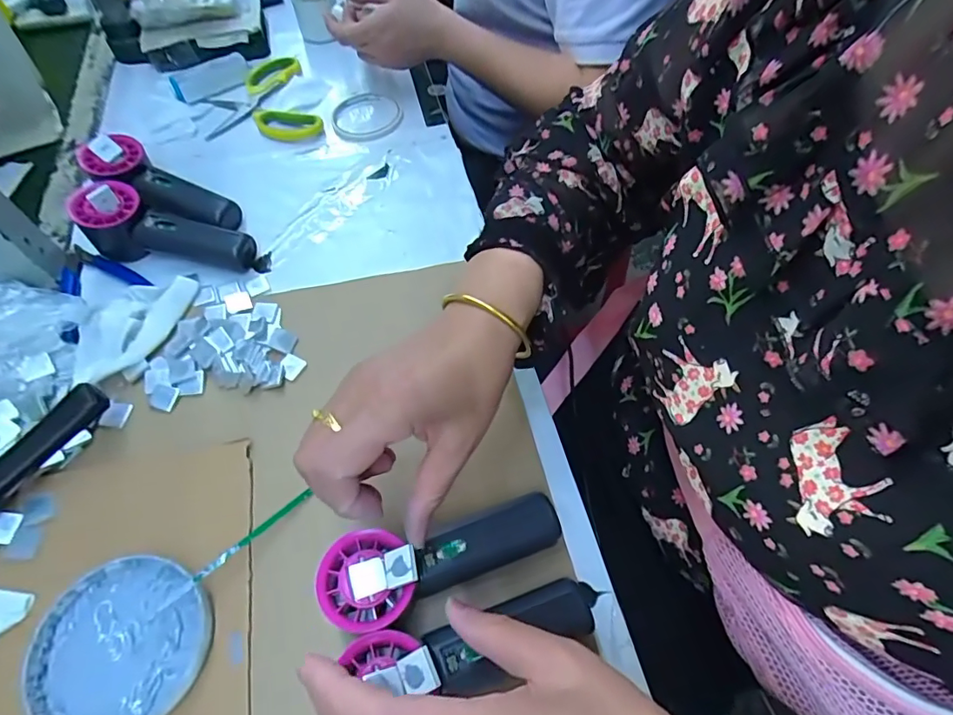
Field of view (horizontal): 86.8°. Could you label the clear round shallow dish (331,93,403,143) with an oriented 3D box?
[{"bbox_3d":[-0.129,-0.291,0.606,0.077,0.009,0.098,14,59,6],"label":"clear round shallow dish"}]

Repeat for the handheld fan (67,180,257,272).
[{"bbox_3d":[-0.291,-0.124,0.474,0.154,0.054,0.056,4,59,1],"label":"handheld fan"}]

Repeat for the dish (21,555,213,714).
[{"bbox_3d":[-0.219,0.178,0.314,0.101,0.019,0.097,1,59,-1],"label":"dish"}]

